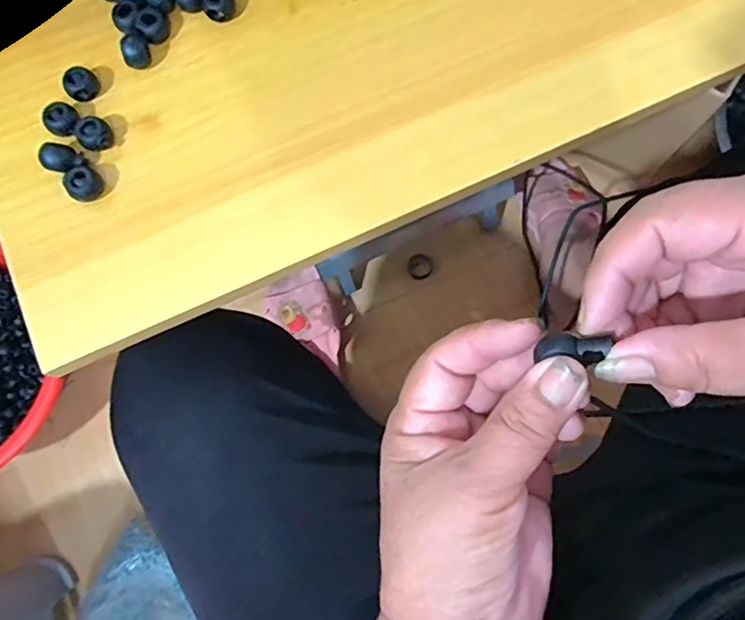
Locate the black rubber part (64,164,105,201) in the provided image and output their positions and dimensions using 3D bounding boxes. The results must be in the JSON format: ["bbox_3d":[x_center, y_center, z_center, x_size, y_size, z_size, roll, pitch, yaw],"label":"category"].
[{"bbox_3d":[-0.149,-0.066,0.289,0.017,0.011,0.017,-39,78,-9],"label":"black rubber part"}]

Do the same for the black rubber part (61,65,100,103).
[{"bbox_3d":[-0.157,-0.122,0.302,0.017,0.012,0.014,-28,77,-6],"label":"black rubber part"}]

